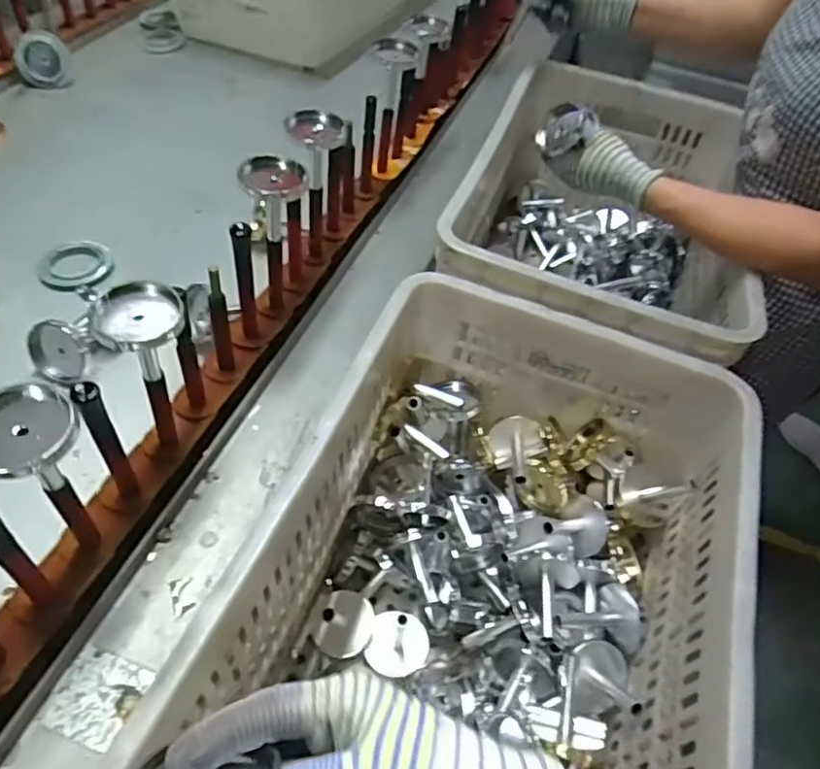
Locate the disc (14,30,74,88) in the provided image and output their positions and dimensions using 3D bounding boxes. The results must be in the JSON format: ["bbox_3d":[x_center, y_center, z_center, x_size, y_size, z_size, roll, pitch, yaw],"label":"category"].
[{"bbox_3d":[-0.610,-0.539,1.073,0.080,0.090,0.028,-18,16,-24],"label":"disc"}]

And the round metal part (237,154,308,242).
[{"bbox_3d":[-0.133,-0.178,0.641,0.063,0.082,0.063,-4,50,-9],"label":"round metal part"}]

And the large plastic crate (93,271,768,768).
[{"bbox_3d":[0.079,0.174,0.606,0.353,0.276,0.548,19,51,10],"label":"large plastic crate"}]

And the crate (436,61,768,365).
[{"bbox_3d":[0.261,-0.208,0.939,0.354,0.264,0.548,17,50,9],"label":"crate"}]

